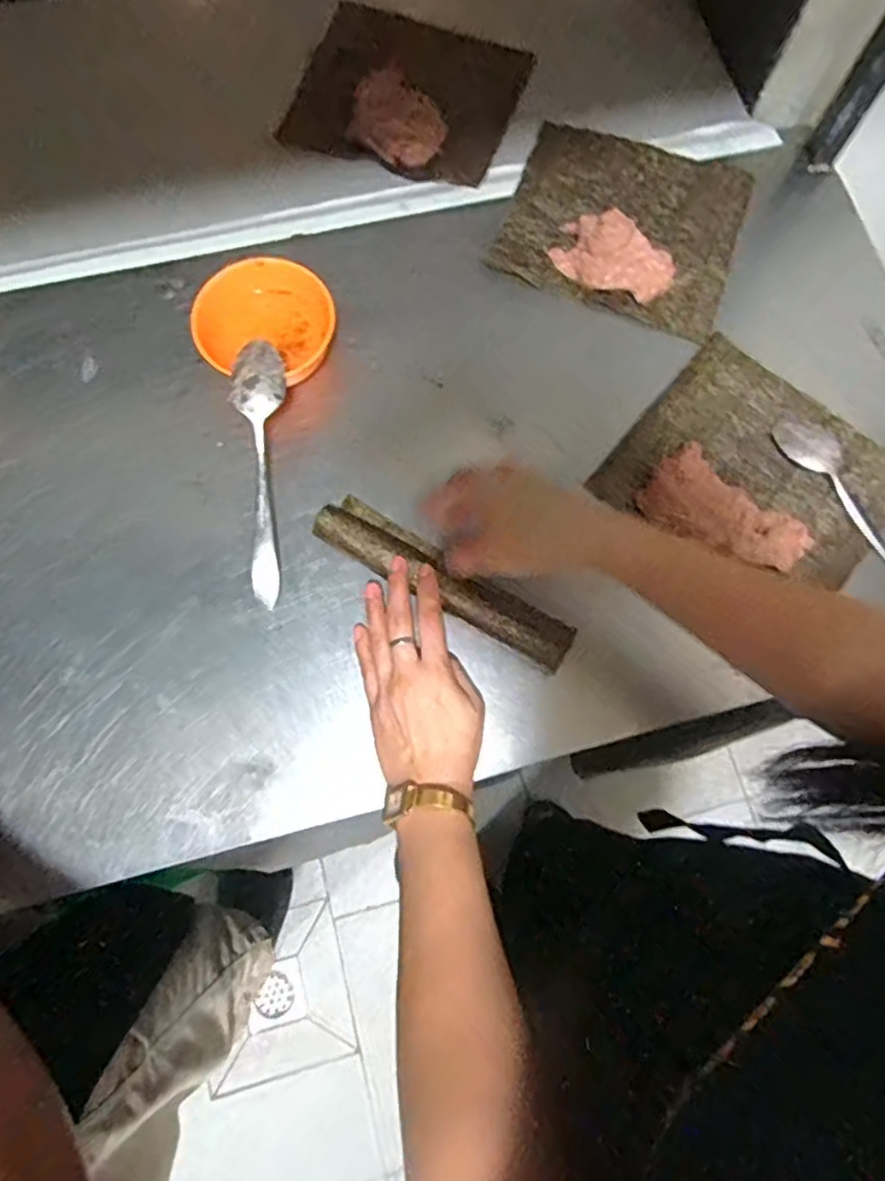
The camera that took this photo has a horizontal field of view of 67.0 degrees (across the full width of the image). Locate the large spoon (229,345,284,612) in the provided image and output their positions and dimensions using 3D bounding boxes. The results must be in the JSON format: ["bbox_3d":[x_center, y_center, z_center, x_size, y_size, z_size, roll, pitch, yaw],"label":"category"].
[{"bbox_3d":[-0.133,-0.086,0.493,0.036,0.018,0.192,-2,93,-2],"label":"large spoon"}]

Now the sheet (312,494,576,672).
[{"bbox_3d":[0.001,-0.009,0.490,0.202,0.024,0.044,31,75,11],"label":"sheet"}]

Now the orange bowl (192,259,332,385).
[{"bbox_3d":[-0.140,-0.213,0.534,0.106,0.052,0.094,-8,75,-4],"label":"orange bowl"}]

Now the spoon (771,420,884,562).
[{"bbox_3d":[0.326,-0.075,0.521,0.041,0.015,0.162,-35,79,-11],"label":"spoon"}]

